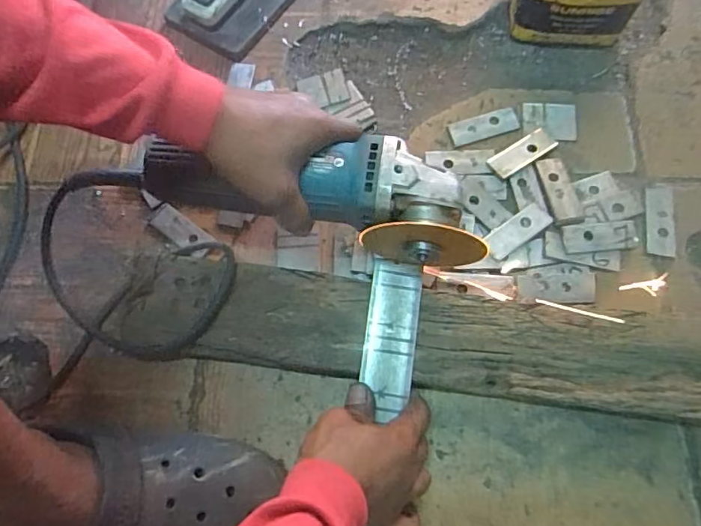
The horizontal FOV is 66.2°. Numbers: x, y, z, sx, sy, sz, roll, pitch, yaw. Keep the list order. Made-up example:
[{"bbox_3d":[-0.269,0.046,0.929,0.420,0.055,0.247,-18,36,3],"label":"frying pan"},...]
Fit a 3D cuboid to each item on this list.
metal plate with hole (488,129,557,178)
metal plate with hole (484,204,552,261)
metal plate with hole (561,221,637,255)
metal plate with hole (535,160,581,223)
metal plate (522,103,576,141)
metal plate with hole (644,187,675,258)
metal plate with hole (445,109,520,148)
[{"bbox_3d":[0.163,-0.104,0.508,0.068,0.006,0.026,-32,71,-14],"label":"metal plate with hole"},{"bbox_3d":[0.147,-0.028,0.477,0.066,0.004,0.026,-37,80,-14],"label":"metal plate with hole"},{"bbox_3d":[0.219,-0.022,0.472,0.063,0.004,0.025,-4,85,0],"label":"metal plate with hole"},{"bbox_3d":[0.190,-0.066,0.492,0.025,0.004,0.065,-8,66,-6],"label":"metal plate with hole"},{"bbox_3d":[0.194,-0.140,0.525,0.052,0.004,0.041,5,70,4],"label":"metal plate"},{"bbox_3d":[0.277,-0.039,0.482,0.026,0.005,0.069,11,71,7],"label":"metal plate with hole"},{"bbox_3d":[0.130,-0.133,0.526,0.068,0.004,0.026,-17,70,-4],"label":"metal plate with hole"}]

